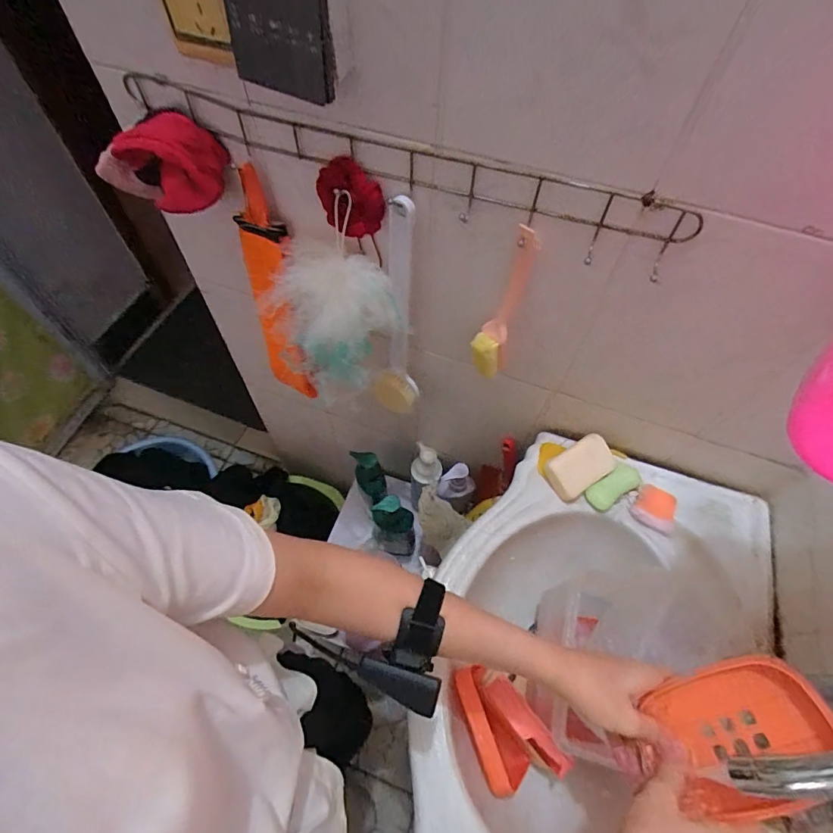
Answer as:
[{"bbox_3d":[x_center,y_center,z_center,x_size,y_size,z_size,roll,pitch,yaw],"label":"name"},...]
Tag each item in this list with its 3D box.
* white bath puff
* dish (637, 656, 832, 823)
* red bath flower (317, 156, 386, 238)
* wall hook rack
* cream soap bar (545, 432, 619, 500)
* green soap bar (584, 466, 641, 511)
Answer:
[{"bbox_3d":[-0.101,-0.114,0.571,0.146,0.158,0.109,30,62,14],"label":"white bath puff"},{"bbox_3d":[0.256,0.247,0.356,0.118,0.021,0.093,-33,43,21],"label":"dish"},{"bbox_3d":[-0.070,-0.231,0.487,0.071,0.071,0.023,26,61,12],"label":"red bath flower"},{"bbox_3d":[-0.035,-0.255,0.460,0.595,0.058,0.029,21,61,10],"label":"wall hook rack"},{"bbox_3d":[0.236,0.072,0.658,0.097,0.018,0.062,-33,77,0],"label":"cream soap bar"},{"bbox_3d":[0.283,0.101,0.655,0.088,0.017,0.037,-30,65,-18],"label":"green soap bar"}]

